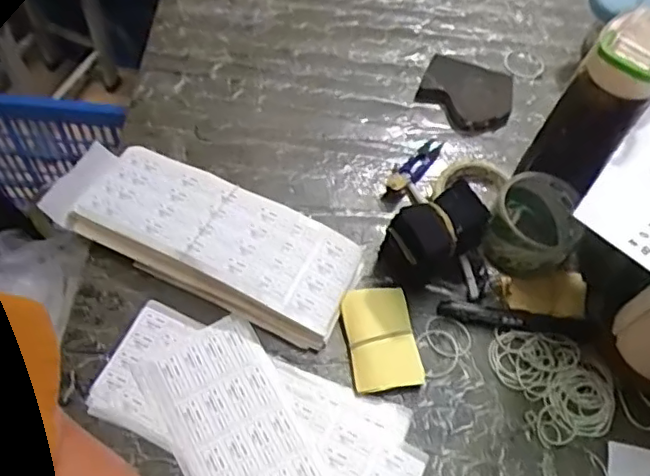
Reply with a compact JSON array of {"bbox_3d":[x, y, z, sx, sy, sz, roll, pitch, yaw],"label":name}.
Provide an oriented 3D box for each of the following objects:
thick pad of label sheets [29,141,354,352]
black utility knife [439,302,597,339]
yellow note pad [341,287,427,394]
[{"bbox_3d":[-0.112,-0.004,0.573,0.290,0.042,0.109,23,60,8],"label":"thick pad of label sheets"},{"bbox_3d":[0.181,0.078,0.568,0.146,0.012,0.020,9,59,-1],"label":"black utility knife"},{"bbox_3d":[0.051,0.090,0.547,0.060,0.007,0.091,-10,67,-8],"label":"yellow note pad"}]

